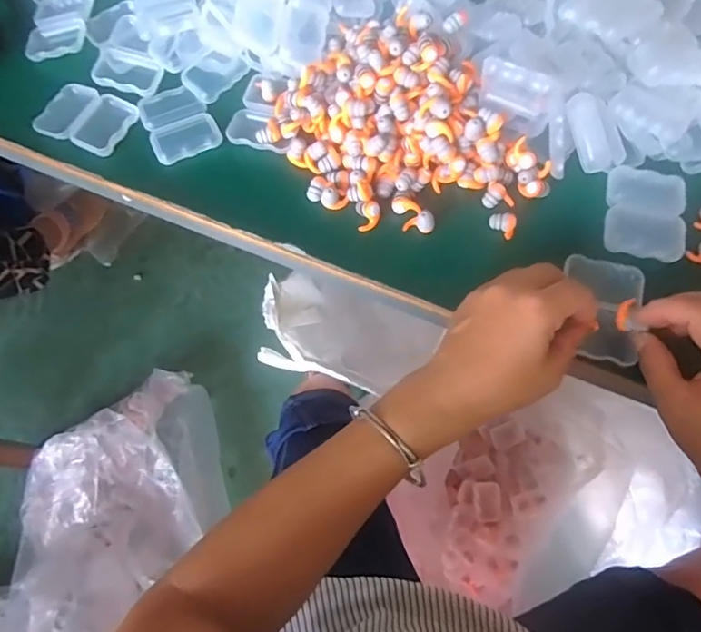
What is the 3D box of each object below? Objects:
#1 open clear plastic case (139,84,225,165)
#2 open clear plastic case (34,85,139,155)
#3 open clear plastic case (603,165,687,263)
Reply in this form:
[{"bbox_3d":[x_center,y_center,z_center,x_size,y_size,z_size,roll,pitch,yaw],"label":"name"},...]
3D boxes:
[{"bbox_3d":[-0.146,-0.166,0.431,0.056,0.010,0.076,-23,69,-10],"label":"open clear plastic case"},{"bbox_3d":[-0.223,-0.167,0.431,0.076,0.012,0.060,26,69,10],"label":"open clear plastic case"},{"bbox_3d":[0.222,-0.078,0.385,0.054,0.014,0.077,12,68,5],"label":"open clear plastic case"}]

